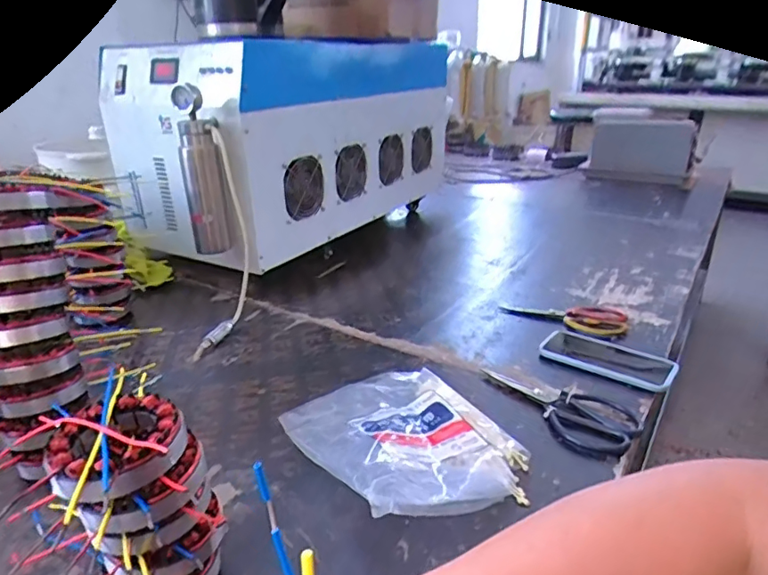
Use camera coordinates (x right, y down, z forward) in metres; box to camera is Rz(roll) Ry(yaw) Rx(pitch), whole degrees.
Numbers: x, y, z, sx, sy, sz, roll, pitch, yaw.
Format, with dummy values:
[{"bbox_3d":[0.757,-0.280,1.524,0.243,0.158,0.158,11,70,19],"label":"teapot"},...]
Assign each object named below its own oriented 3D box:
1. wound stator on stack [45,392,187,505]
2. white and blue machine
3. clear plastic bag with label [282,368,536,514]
[{"bbox_3d":[-0.182,0.108,0.366,0.095,0.029,0.088,0,23,0],"label":"wound stator on stack"},{"bbox_3d":[-0.176,-0.343,1.229,0.383,0.366,0.808,14,28,31],"label":"white and blue machine"},{"bbox_3d":[0.023,0.147,0.572,0.197,0.056,0.245,-14,26,-28],"label":"clear plastic bag with label"}]

